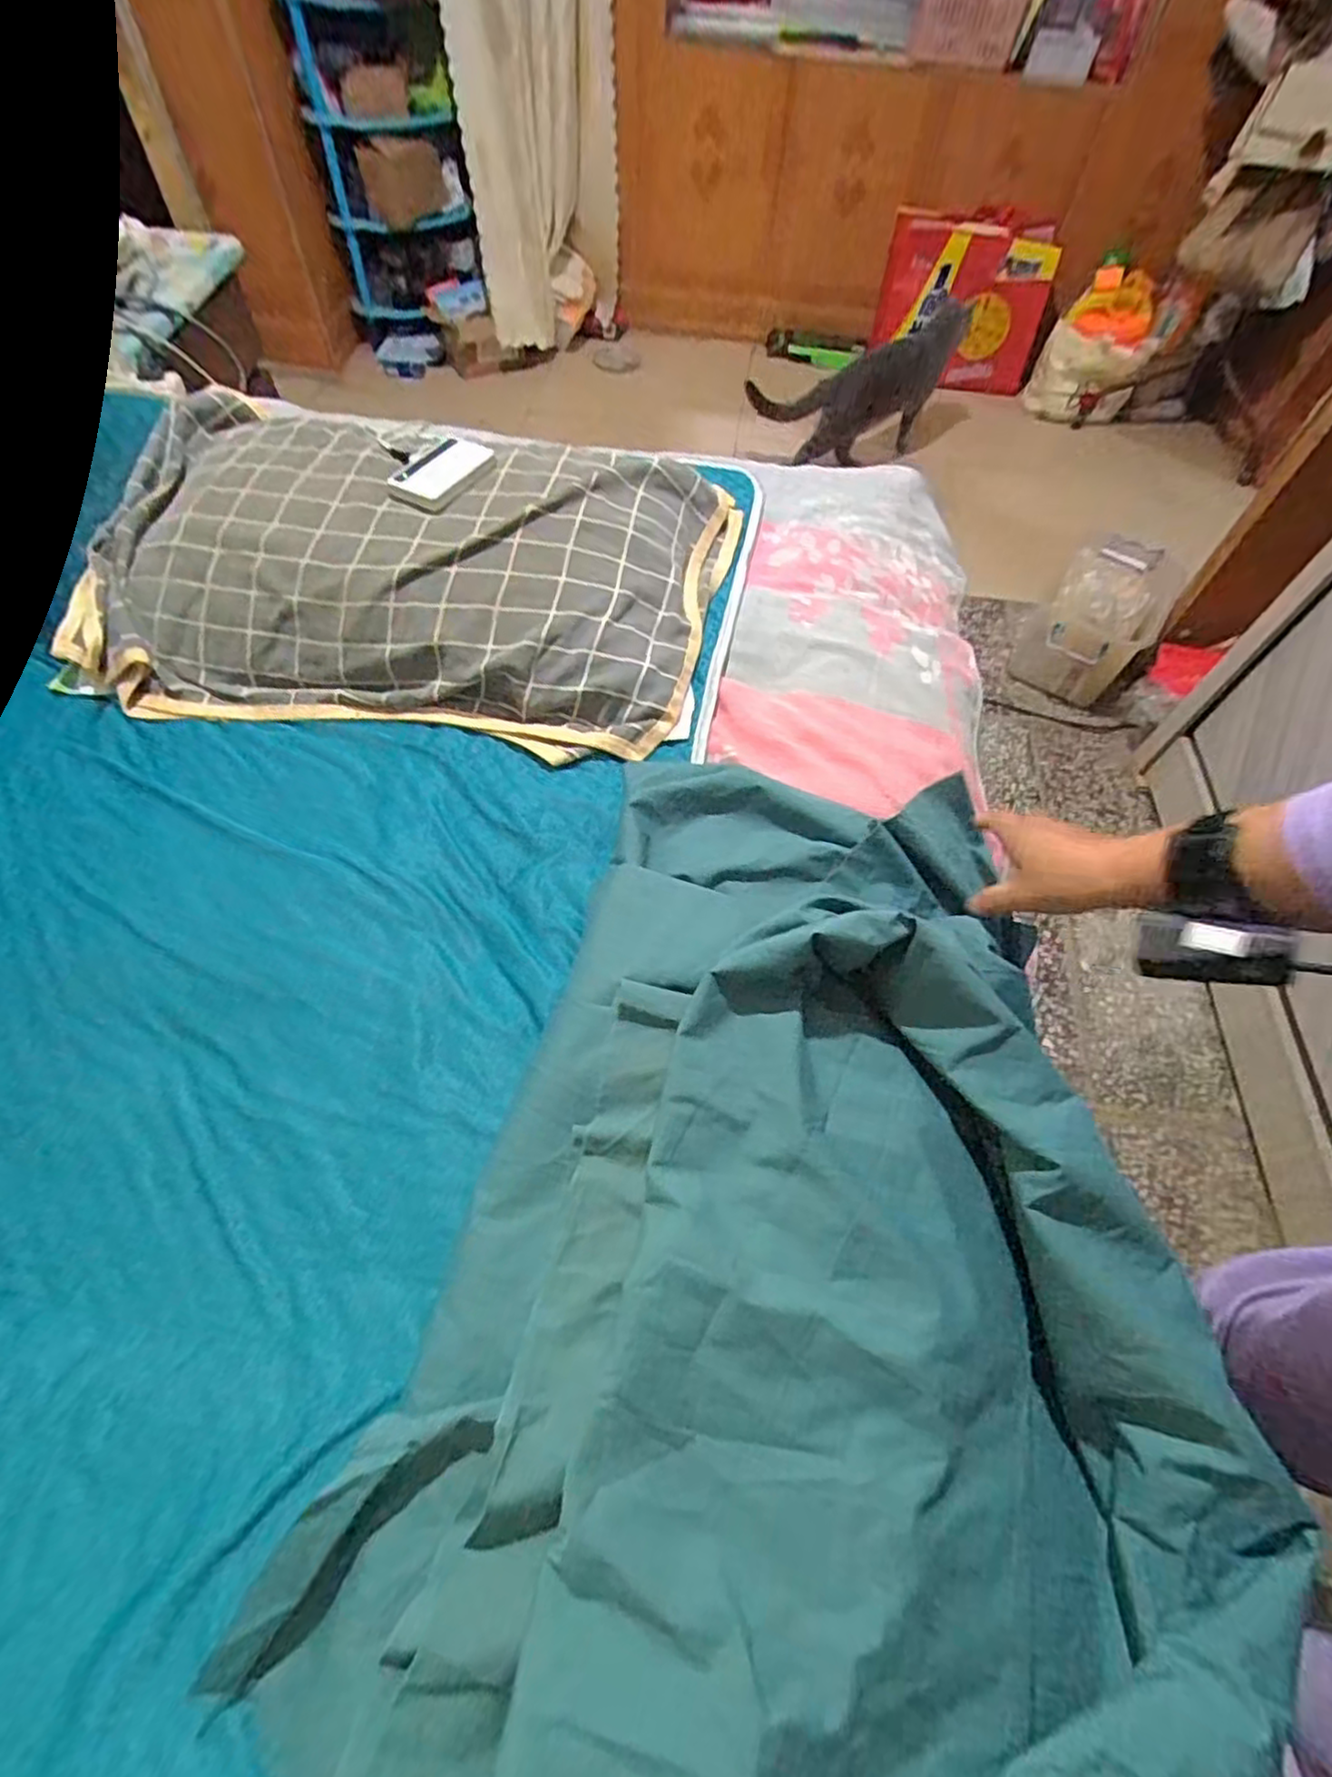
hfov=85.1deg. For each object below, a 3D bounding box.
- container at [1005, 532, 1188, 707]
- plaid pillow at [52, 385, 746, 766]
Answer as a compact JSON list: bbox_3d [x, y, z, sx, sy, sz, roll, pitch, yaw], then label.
[{"bbox_3d":[0.893,-0.559,1.517,0.225,0.202,0.337,35,62,17],"label":"container"},{"bbox_3d":[-0.263,-0.345,0.757,0.631,0.123,0.399,7,56,8],"label":"plaid pillow"}]

